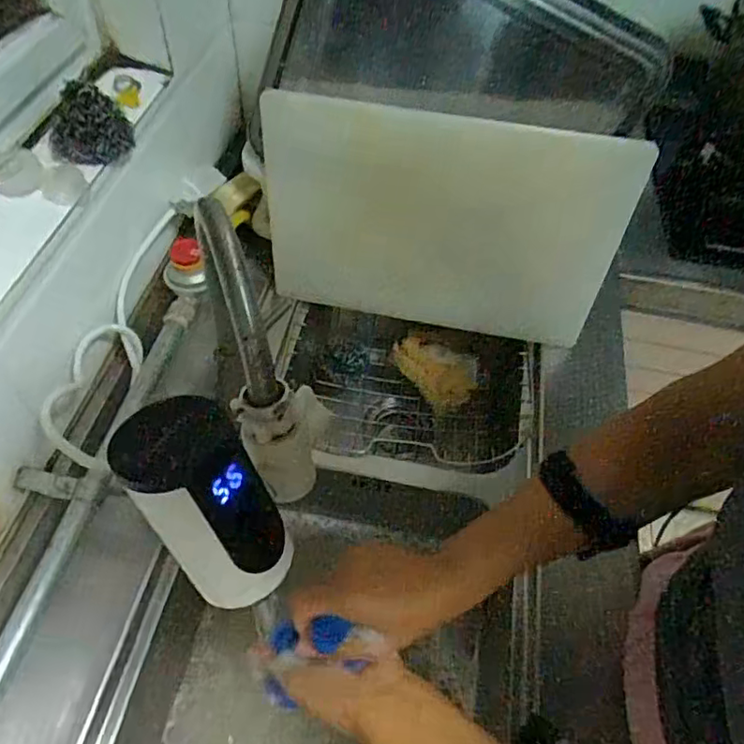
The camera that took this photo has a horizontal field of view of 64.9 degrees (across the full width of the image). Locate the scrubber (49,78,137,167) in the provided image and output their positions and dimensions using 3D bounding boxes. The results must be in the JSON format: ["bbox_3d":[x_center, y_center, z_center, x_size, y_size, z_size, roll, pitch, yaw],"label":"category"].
[{"bbox_3d":[-0.261,-0.229,0.537,0.067,0.062,0.044,-13,57,-14],"label":"scrubber"}]

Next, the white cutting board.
[{"bbox_3d":[0.079,-0.158,0.660,0.387,0.266,0.020,7,50,0],"label":"white cutting board"}]

